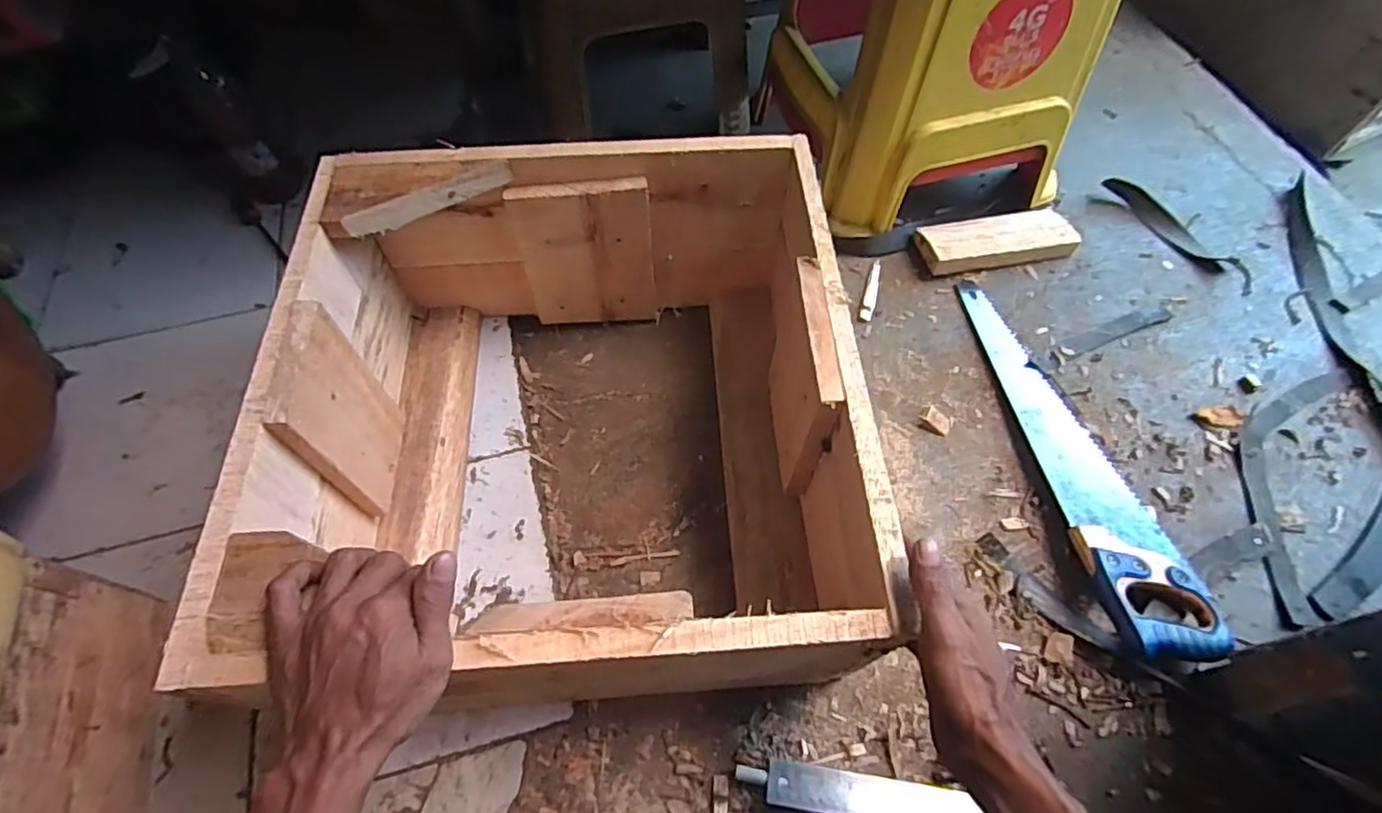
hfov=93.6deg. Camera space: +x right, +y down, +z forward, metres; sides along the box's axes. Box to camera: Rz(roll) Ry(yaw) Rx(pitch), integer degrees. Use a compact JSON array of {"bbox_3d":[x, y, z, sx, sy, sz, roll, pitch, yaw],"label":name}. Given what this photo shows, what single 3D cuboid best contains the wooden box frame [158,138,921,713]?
[{"bbox_3d":[-0.095,0.005,0.613,0.470,0.261,0.477,-6,60,1],"label":"wooden box frame"}]

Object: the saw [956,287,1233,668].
[{"bbox_3d":[0.430,0.033,0.728,0.113,0.046,0.482,-8,61,-3],"label":"saw"}]

